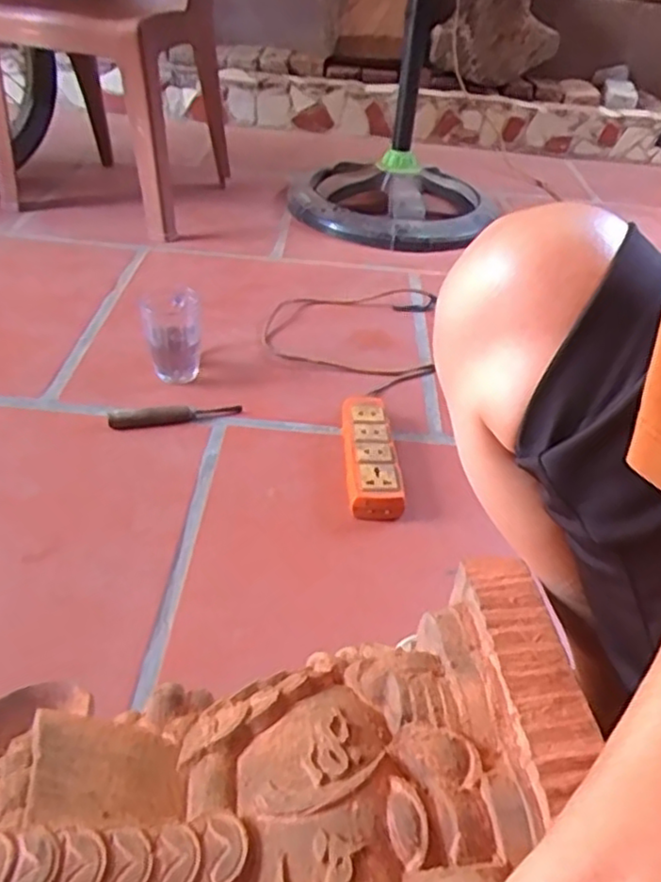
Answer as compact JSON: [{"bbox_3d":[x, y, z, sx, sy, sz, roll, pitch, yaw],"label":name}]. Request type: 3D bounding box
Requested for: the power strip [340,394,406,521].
[{"bbox_3d":[0.047,0.011,0.815,0.063,0.040,0.212,1,38,-6],"label":"power strip"}]

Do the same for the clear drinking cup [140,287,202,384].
[{"bbox_3d":[-0.218,-0.148,0.920,0.073,0.107,0.064,-1,39,-9],"label":"clear drinking cup"}]

